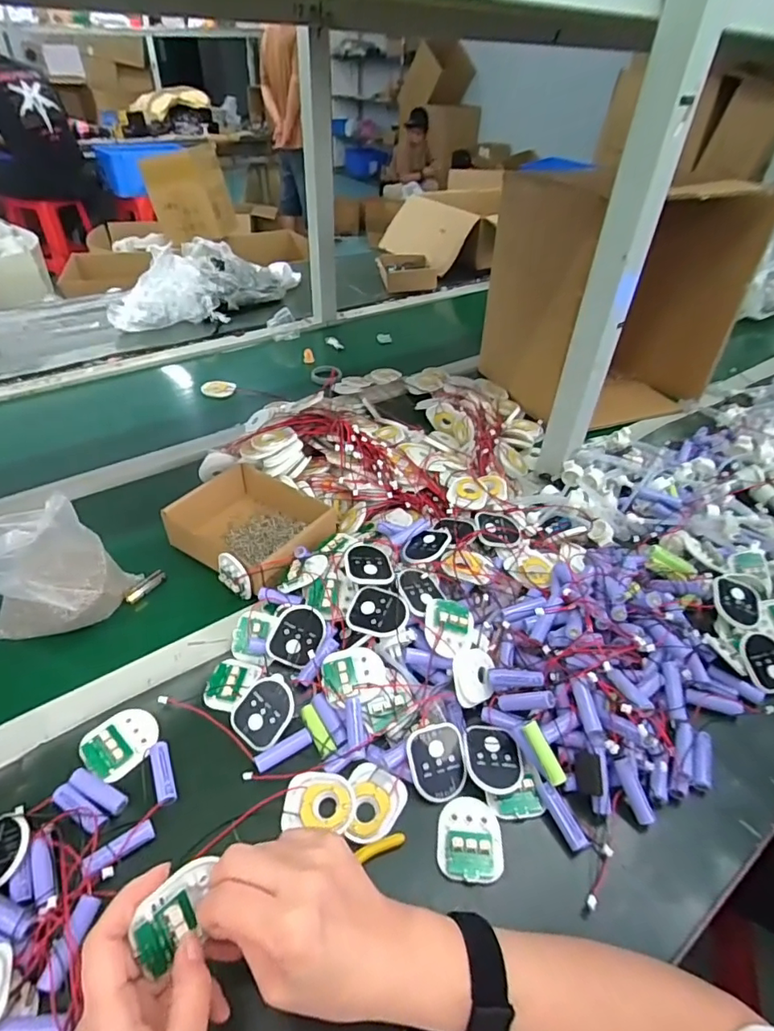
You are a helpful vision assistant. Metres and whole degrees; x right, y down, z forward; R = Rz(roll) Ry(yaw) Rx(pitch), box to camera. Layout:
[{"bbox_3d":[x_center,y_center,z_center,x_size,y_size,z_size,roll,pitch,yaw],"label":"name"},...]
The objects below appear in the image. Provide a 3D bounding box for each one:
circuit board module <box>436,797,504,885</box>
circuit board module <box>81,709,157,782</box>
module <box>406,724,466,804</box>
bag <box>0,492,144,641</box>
[{"bbox_3d":[0.065,0.253,0.409,0.050,0.010,0.058,4,41,1],"label":"circuit board module"},{"bbox_3d":[-0.232,0.196,0.454,0.054,0.010,0.058,24,46,22],"label":"circuit board module"},{"bbox_3d":[0.044,0.208,0.440,0.048,0.004,0.058,-10,74,-15],"label":"module"},{"bbox_3d":[-0.331,0.057,0.504,0.140,0.139,0.076,-22,47,-25],"label":"bag"}]

